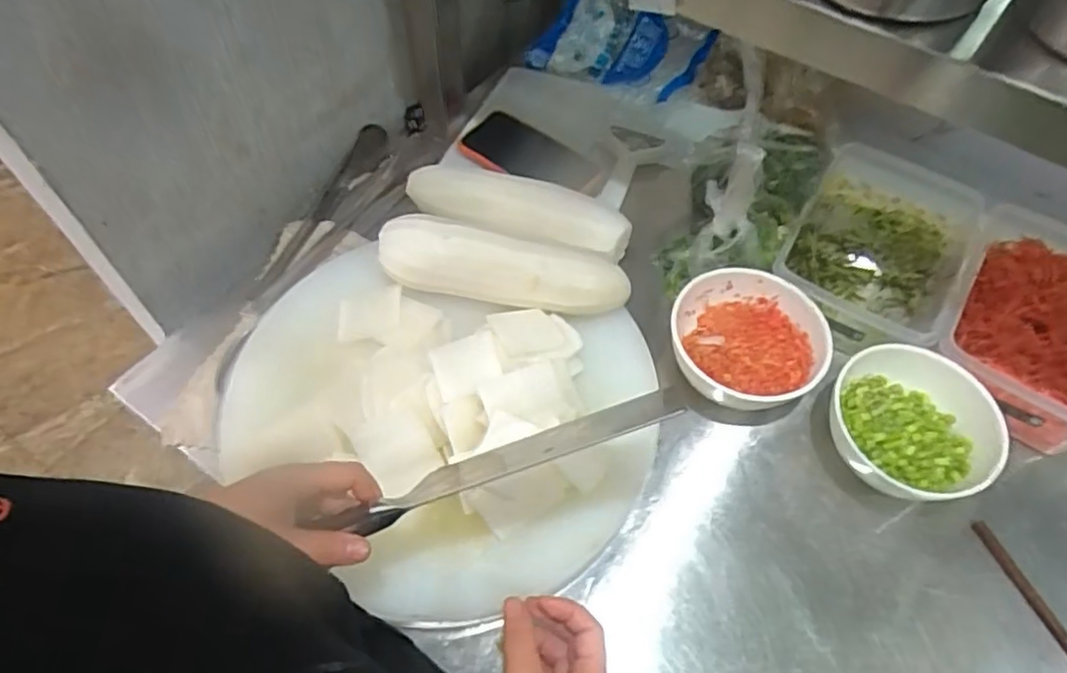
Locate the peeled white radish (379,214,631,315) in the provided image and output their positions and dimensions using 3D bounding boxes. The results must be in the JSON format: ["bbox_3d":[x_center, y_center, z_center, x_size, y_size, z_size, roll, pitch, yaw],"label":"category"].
[{"bbox_3d":[-0.030,-0.059,0.611,0.230,0.058,0.061,10,57,5],"label":"peeled white radish"}]

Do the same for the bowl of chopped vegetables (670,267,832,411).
[{"bbox_3d":[0.194,0.008,0.610,0.133,0.065,0.130,1,57,-1],"label":"bowl of chopped vegetables"}]

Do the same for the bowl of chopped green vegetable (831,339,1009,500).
[{"bbox_3d":[0.322,0.078,0.568,0.132,0.064,0.125,1,57,-1],"label":"bowl of chopped green vegetable"}]

